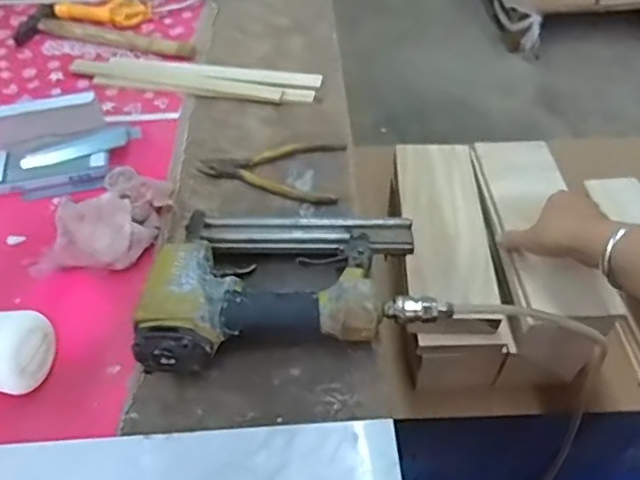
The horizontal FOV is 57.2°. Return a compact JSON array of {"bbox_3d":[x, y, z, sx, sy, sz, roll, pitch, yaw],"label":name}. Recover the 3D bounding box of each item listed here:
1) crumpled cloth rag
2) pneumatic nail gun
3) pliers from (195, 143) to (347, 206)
[{"bbox_3d":[-0.204,-0.025,0.571,0.092,0.040,0.140,19,52,15],"label":"crumpled cloth rag"},{"bbox_3d":[-0.029,0.026,0.515,0.239,0.053,0.152,-6,50,-5],"label":"pneumatic nail gun"},{"bbox_3d":[-0.049,-0.085,0.639,0.156,0.012,0.091,13,51,11],"label":"pliers"}]

